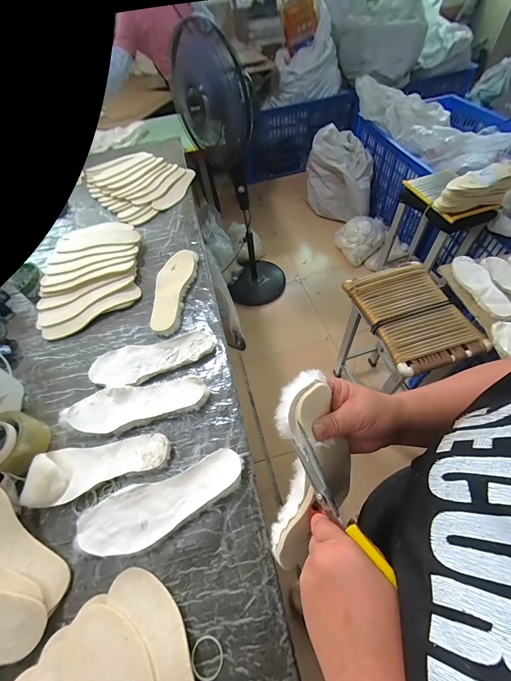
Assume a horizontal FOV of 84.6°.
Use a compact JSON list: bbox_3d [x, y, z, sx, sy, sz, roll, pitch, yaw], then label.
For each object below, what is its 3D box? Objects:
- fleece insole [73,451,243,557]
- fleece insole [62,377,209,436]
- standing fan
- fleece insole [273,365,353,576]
[{"bbox_3d":[-0.151,0.268,0.460,0.274,0.017,0.092,-18,57,-7],"label":"fleece insole"},{"bbox_3d":[-0.236,0.134,0.569,0.279,0.028,0.088,-7,56,0],"label":"fleece insole"},{"bbox_3d":[-0.056,-0.644,1.381,0.392,1.154,0.416,1,56,6],"label":"standing fan"},{"bbox_3d":[0.057,0.150,0.296,0.076,0.231,0.061,5,20,8],"label":"fleece insole"}]

